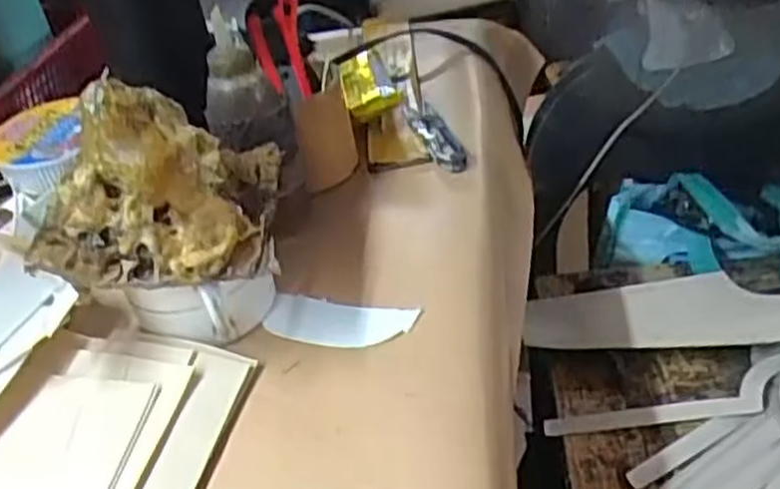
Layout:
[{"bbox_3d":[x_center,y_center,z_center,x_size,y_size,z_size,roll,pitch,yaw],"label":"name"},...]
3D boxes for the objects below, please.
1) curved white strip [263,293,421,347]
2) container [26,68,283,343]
[{"bbox_3d":[-0.031,0.046,0.462,0.090,0.004,0.032,3,50,24],"label":"curved white strip"},{"bbox_3d":[-0.128,-0.018,0.448,0.125,0.142,0.115,-9,36,1],"label":"container"}]

